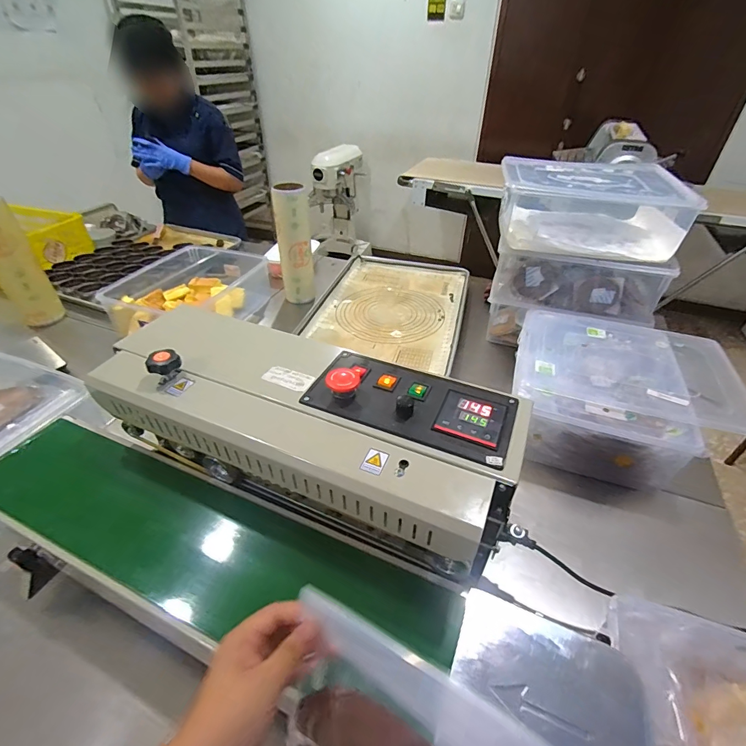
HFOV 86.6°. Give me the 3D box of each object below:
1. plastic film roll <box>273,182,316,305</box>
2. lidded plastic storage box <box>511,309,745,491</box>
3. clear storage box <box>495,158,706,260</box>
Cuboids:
[{"bbox_3d":[-0.220,-0.353,1.113,0.093,0.309,0.085,-6,41,-8],"label":"plastic film roll"},{"bbox_3d":[0.460,0.028,0.766,0.359,0.119,0.348,14,40,15],"label":"lidded plastic storage box"},{"bbox_3d":[0.481,-0.378,0.906,0.365,0.137,0.280,8,39,9],"label":"clear storage box"}]

